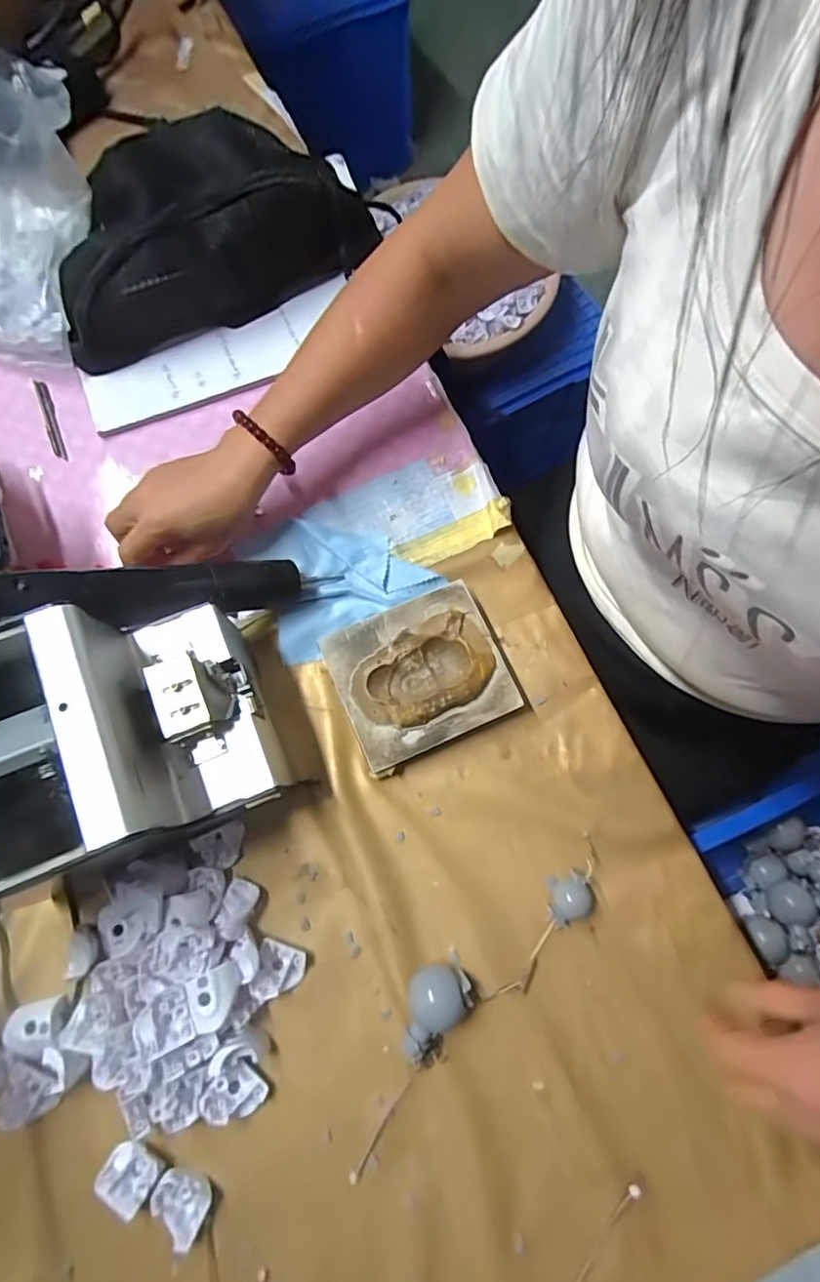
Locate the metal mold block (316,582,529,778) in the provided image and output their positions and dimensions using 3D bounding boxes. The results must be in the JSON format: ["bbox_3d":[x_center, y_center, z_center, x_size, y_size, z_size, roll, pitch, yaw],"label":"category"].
[{"bbox_3d":[0.007,0.023,0.405,0.112,0.031,0.099,-23,78,-6],"label":"metal mold block"}]

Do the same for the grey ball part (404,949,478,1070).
[{"bbox_3d":[0.014,0.229,0.353,0.038,0.025,0.065,27,77,6],"label":"grey ball part"}]

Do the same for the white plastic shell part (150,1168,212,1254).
[{"bbox_3d":[-0.135,0.330,0.335,0.032,0.010,0.032,25,77,5],"label":"white plastic shell part"}]

